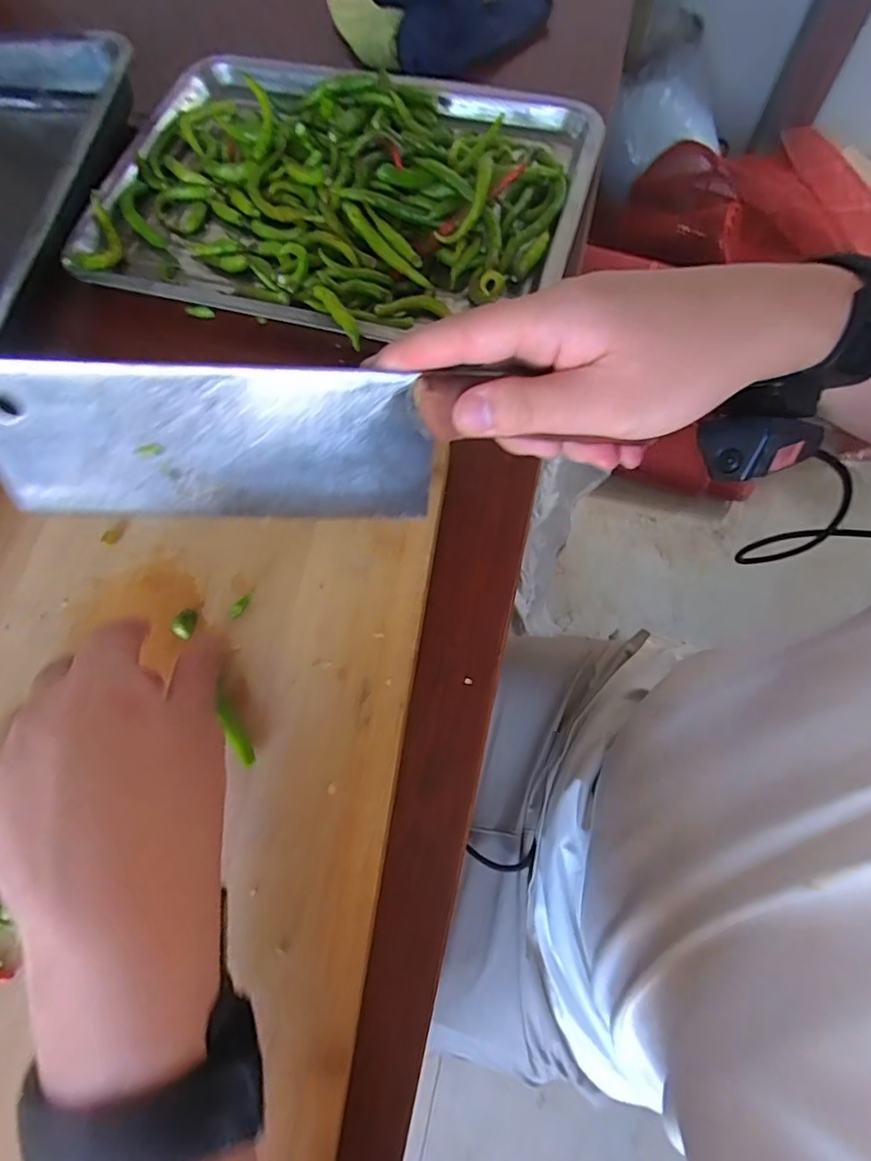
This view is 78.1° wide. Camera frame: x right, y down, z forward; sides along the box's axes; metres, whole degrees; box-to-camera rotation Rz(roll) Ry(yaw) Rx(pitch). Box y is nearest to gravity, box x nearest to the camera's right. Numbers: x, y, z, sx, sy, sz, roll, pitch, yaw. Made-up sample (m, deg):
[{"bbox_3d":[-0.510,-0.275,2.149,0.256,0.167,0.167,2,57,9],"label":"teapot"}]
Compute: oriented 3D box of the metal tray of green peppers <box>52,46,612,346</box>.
[{"bbox_3d":[-0.083,-0.319,0.429,0.390,0.048,0.286,17,71,9],"label":"metal tray of green peppers"}]

